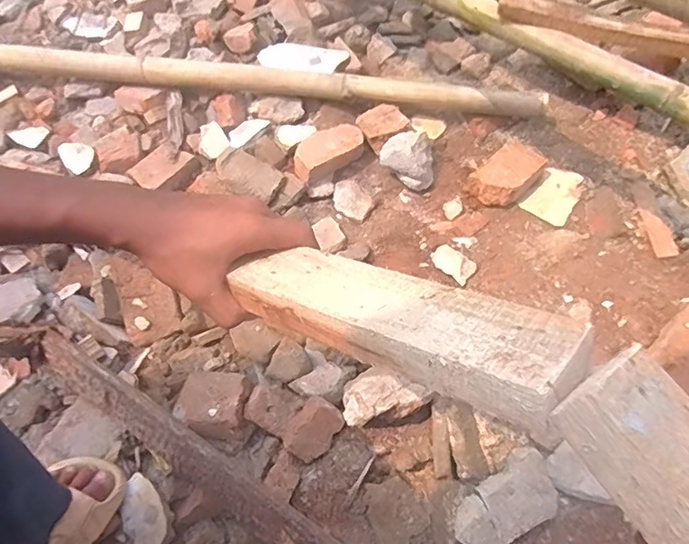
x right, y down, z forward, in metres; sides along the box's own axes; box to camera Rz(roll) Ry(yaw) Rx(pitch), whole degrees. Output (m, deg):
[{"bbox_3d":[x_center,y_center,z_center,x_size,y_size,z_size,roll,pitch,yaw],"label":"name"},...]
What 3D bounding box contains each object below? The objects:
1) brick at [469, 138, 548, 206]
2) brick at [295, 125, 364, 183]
[{"bbox_3d":[0.295,-0.177,0.926,0.134,0.044,0.082,-40,68,-15],"label":"brick"},{"bbox_3d":[-0.035,-0.222,0.946,0.155,0.048,0.071,-38,71,-26],"label":"brick"}]

